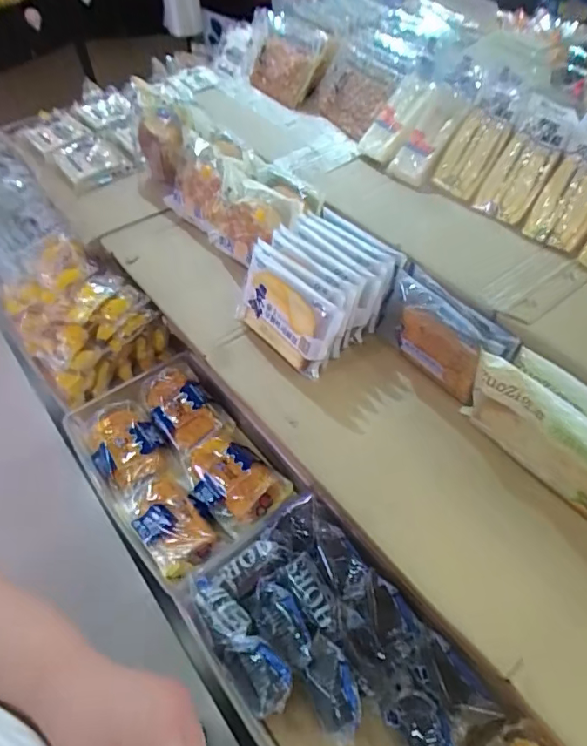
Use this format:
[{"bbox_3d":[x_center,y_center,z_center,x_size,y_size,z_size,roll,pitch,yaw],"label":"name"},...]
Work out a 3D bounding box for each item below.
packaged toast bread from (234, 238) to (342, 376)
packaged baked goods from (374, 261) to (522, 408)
[{"bbox_3d":[-0.013,-0.073,0.587,0.023,0.098,0.151,-15,47,-43],"label":"packaged toast bread"},{"bbox_3d":[0.166,-0.042,0.567,0.048,0.102,0.159,-31,57,-22],"label":"packaged baked goods"}]

